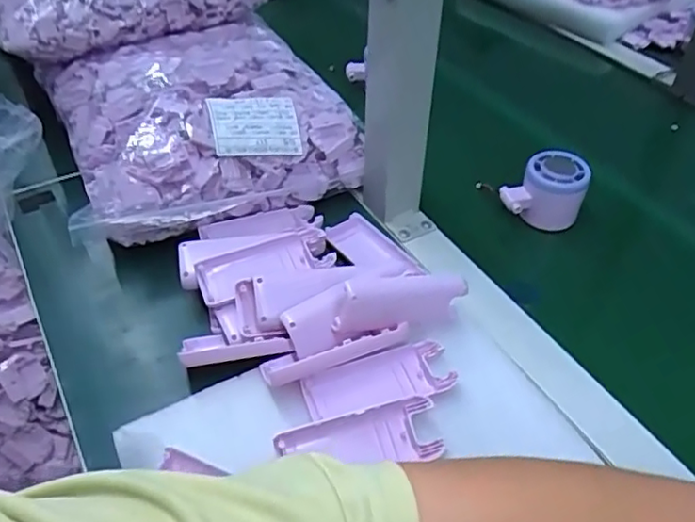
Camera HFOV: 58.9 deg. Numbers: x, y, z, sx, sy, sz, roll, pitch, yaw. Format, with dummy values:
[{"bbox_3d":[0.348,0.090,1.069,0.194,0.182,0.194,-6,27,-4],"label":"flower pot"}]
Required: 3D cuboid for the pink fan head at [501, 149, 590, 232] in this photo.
[{"bbox_3d":[0.185,-0.070,0.582,0.076,0.056,0.057,10,46,10],"label":"pink fan head"}]

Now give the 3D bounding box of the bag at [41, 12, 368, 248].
[{"bbox_3d":[-0.147,-0.135,0.609,0.260,0.111,0.238,-22,49,-20],"label":"bag"}]

